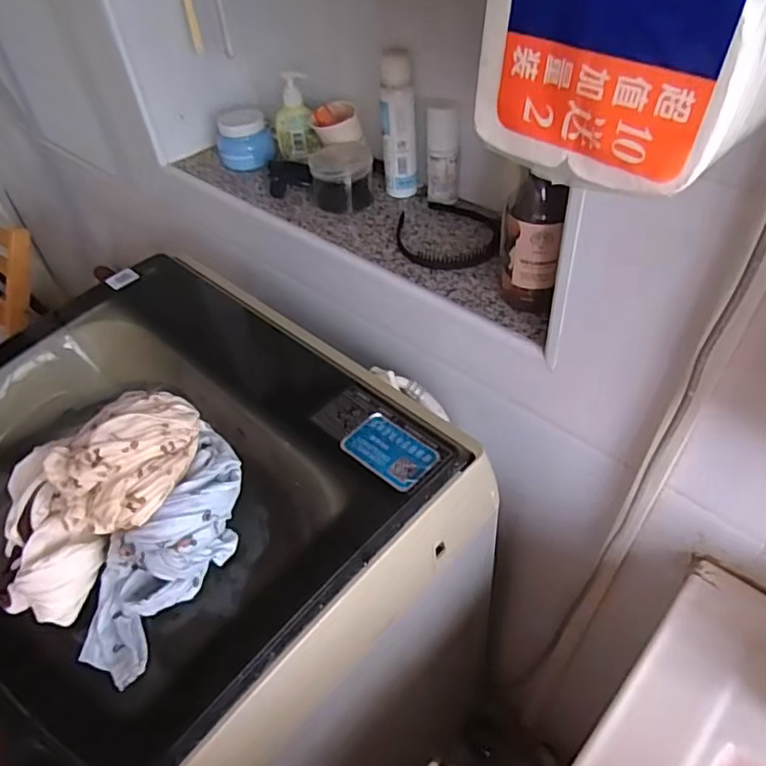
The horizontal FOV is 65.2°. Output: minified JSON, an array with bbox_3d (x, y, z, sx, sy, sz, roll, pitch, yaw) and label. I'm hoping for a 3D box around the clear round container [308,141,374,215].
[{"bbox_3d":[-0.055,-0.281,0.809,0.082,0.072,0.069,-7,45,0],"label":"clear round container"}]

